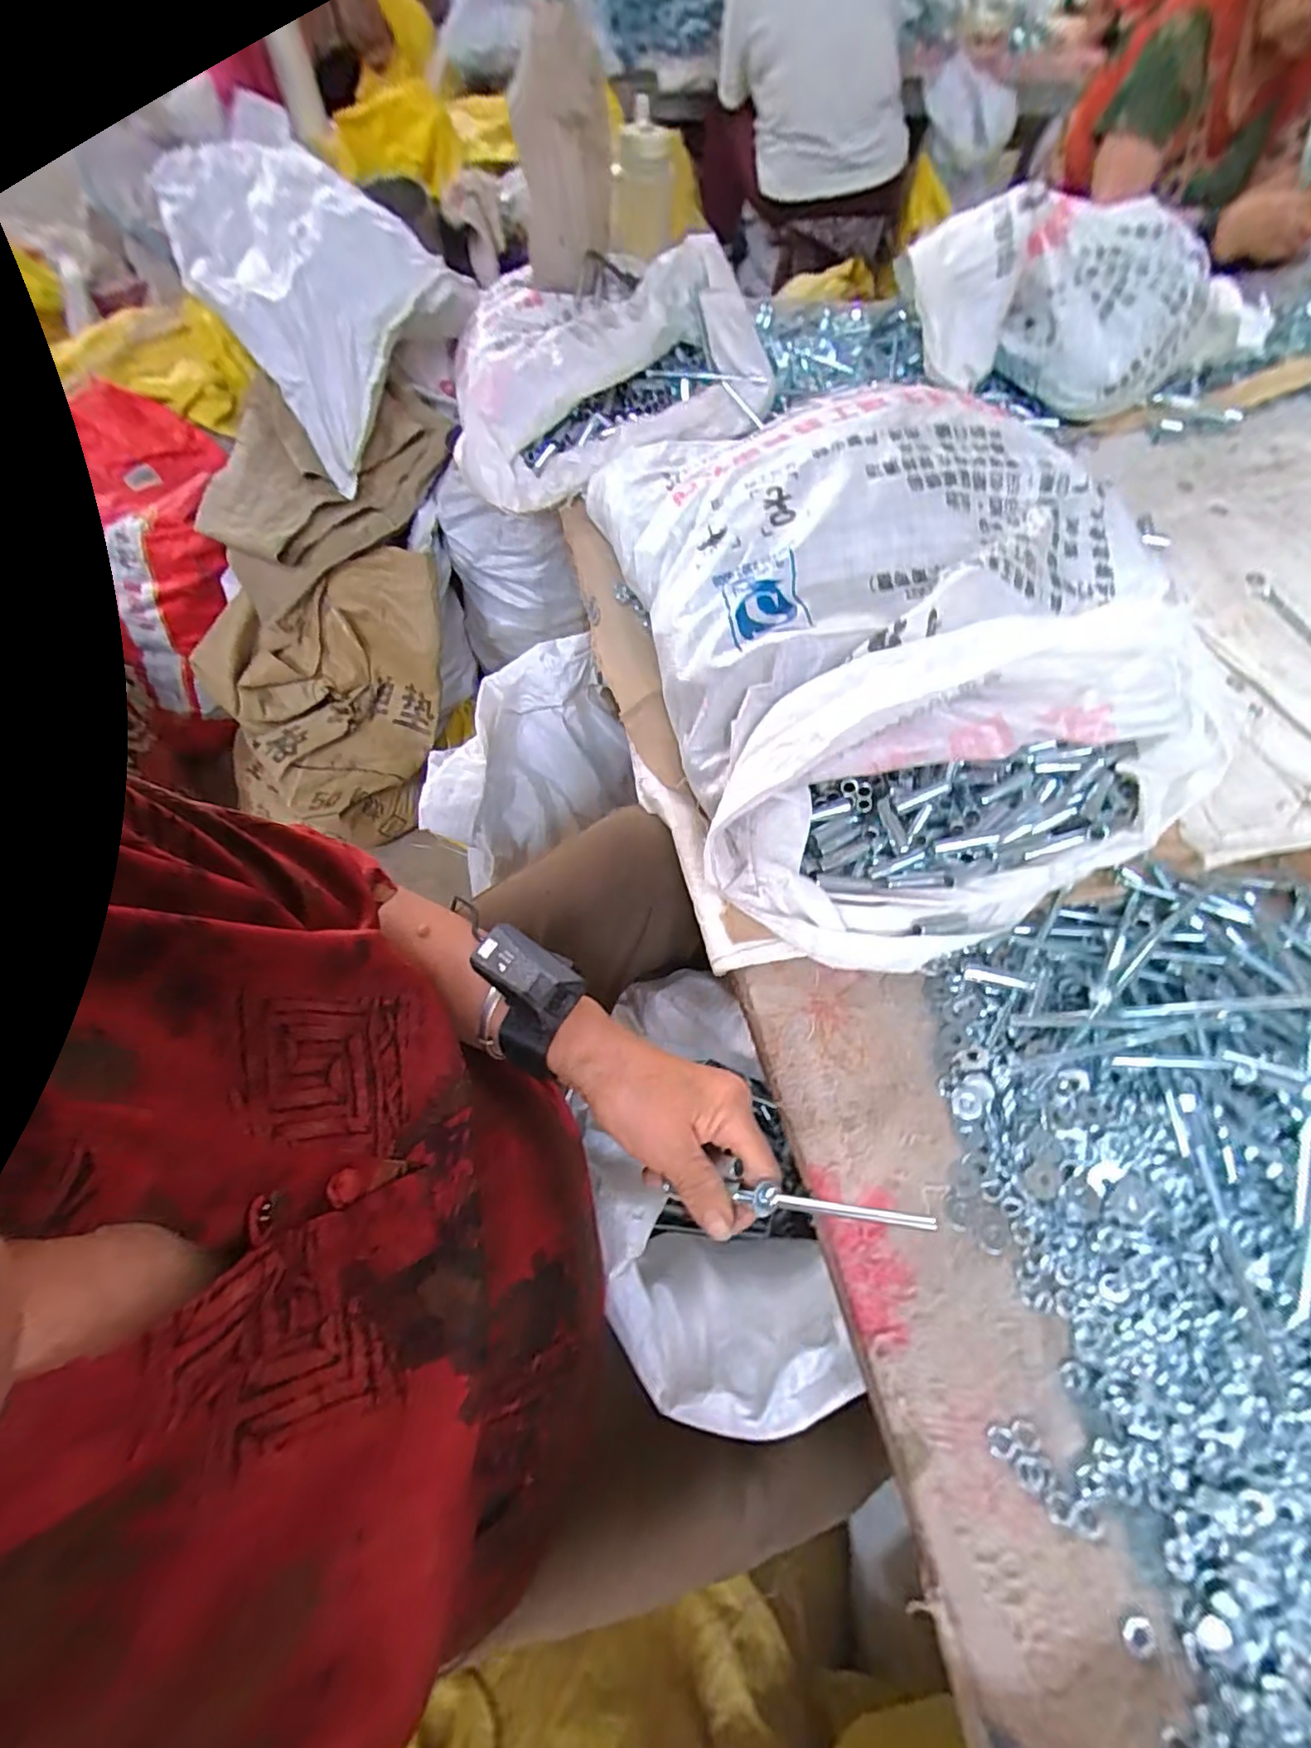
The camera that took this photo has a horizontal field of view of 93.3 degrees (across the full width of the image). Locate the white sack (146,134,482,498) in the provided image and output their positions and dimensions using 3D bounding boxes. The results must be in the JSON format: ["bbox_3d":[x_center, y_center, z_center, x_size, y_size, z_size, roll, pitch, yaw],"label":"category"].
[{"bbox_3d":[-0.500,-0.848,0.892,0.270,0.216,0.560,-31,65,-16],"label":"white sack"}]

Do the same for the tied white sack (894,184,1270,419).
[{"bbox_3d":[0.562,-0.732,0.784,0.475,0.175,0.217,-17,63,-10],"label":"tied white sack"}]

